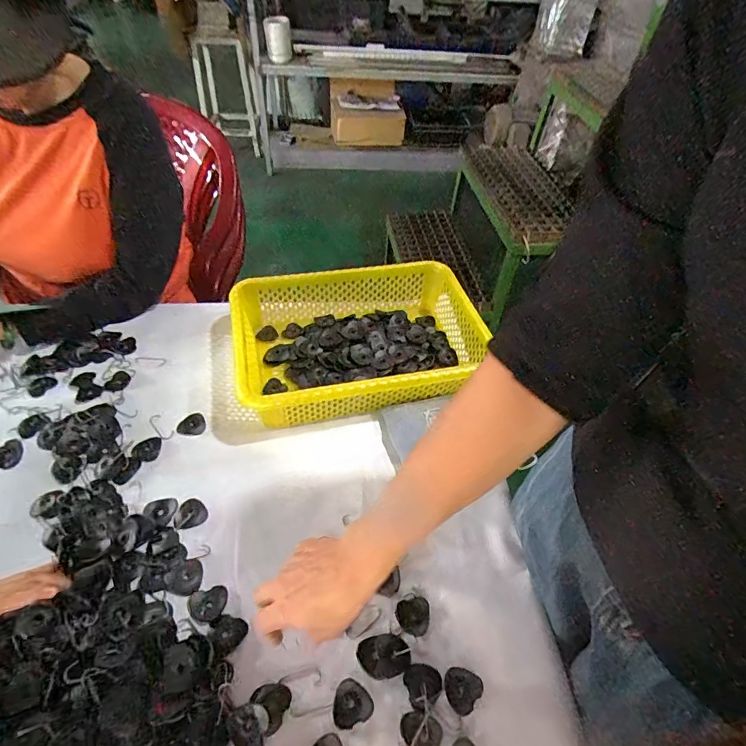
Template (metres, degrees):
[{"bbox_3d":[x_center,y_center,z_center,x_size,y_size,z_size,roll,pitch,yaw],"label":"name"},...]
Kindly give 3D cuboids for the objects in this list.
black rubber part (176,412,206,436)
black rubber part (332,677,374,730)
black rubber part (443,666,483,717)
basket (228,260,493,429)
[{"bbox_3d":[-0.247,0.071,0.594,0.035,0.005,0.035,-18,51,-20],"label":"black rubber part"},{"bbox_3d":[-0.020,0.295,0.392,0.034,0.004,0.034,-15,51,-18],"label":"black rubber part"},{"bbox_3d":[0.082,0.293,0.408,0.033,0.004,0.036,3,47,-3],"label":"black rubber part"},{"bbox_3d":[-0.018,-0.047,0.661,0.349,0.090,0.247,-8,49,-12],"label":"basket"}]

